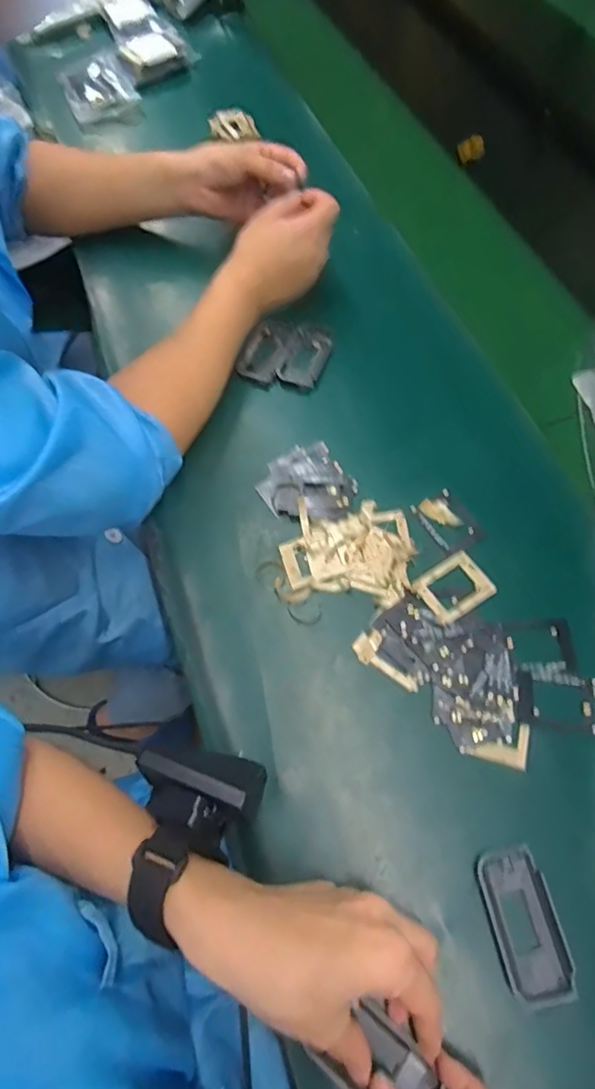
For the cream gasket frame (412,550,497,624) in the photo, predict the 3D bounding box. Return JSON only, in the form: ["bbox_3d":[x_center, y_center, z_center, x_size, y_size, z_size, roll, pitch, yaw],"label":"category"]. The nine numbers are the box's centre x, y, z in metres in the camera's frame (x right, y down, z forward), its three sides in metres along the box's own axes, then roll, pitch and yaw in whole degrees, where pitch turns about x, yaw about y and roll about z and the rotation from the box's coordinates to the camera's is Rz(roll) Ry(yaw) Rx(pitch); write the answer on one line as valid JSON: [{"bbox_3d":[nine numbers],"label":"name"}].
[{"bbox_3d":[0.122,0.032,0.422,0.055,0.004,0.042,-29,66,-13],"label":"cream gasket frame"}]

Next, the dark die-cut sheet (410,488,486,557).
[{"bbox_3d":[0.124,-0.018,0.451,0.040,0.008,0.052,-30,70,-11],"label":"dark die-cut sheet"}]

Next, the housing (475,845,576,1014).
[{"bbox_3d":[0.137,0.228,0.326,0.040,0.009,0.079,-10,63,-3],"label":"housing"}]

